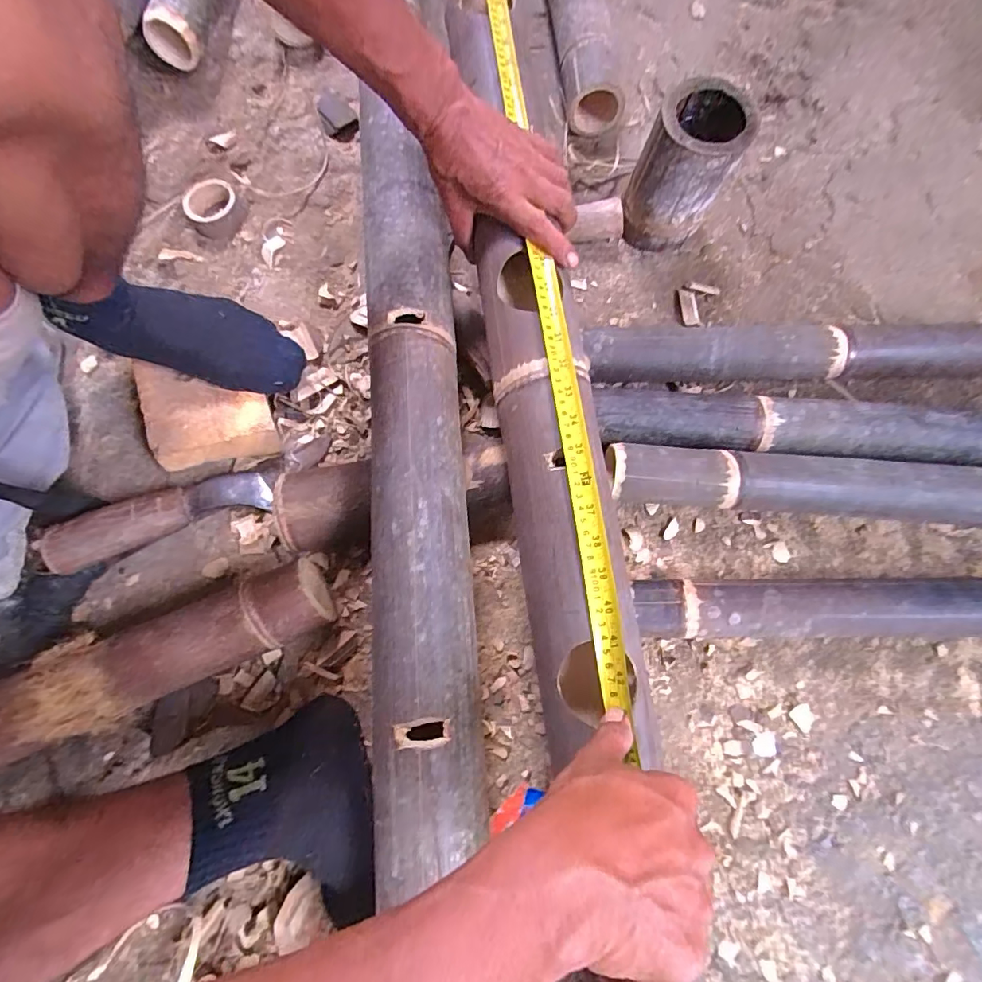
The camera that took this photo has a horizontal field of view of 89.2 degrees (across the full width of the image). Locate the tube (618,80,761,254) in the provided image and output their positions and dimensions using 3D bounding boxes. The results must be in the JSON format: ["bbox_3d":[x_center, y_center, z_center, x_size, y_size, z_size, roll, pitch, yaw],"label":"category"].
[{"bbox_3d":[0.215,-0.354,0.560,0.094,0.146,0.101,30,76,9],"label":"tube"}]

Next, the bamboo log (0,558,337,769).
[{"bbox_3d":[-0.319,0.155,0.444,0.347,0.079,0.080,-25,75,-7],"label":"bamboo log"}]

